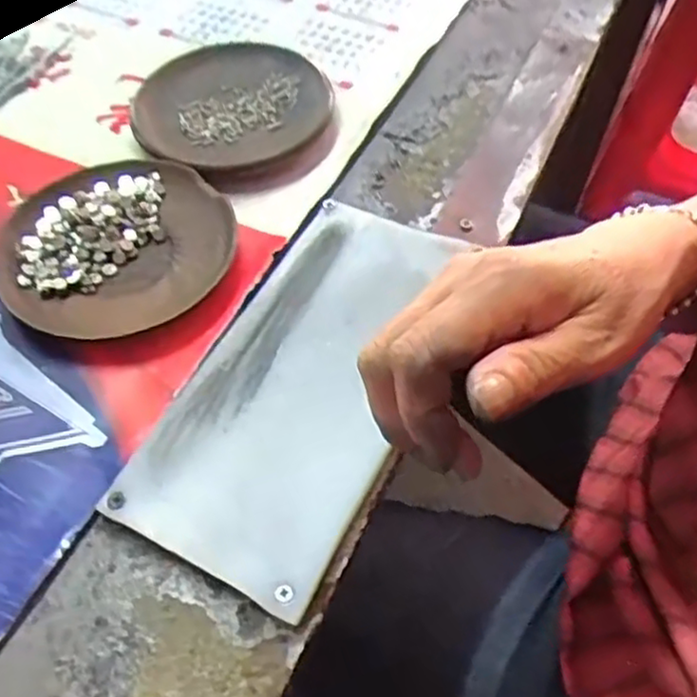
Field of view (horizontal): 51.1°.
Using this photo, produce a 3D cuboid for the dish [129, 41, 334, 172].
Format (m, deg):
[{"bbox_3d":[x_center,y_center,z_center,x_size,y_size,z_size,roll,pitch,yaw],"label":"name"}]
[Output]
[{"bbox_3d":[-0.068,-0.144,0.427,0.110,0.023,0.119,1,56,-1],"label":"dish"}]

